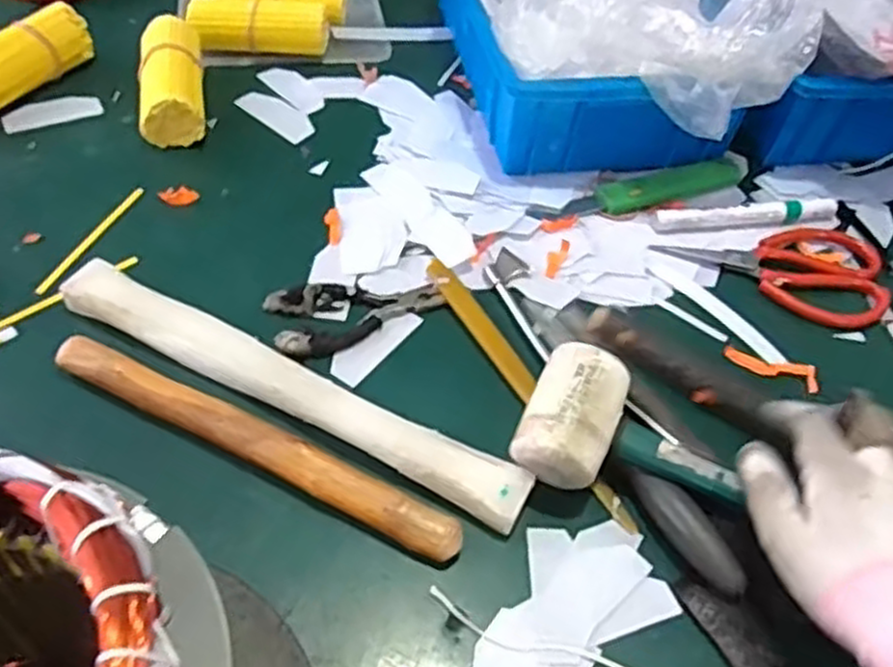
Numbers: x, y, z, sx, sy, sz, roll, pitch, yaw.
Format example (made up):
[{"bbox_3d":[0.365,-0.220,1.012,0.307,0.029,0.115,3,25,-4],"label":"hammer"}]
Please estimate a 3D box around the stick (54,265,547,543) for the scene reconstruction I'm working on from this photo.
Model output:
[{"bbox_3d":[-0.093,0.031,0.440,0.298,0.026,0.030,24,52,13],"label":"stick"}]

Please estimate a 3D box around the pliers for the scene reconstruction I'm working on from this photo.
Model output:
[{"bbox_3d":[-0.055,-0.013,0.491,0.110,0.016,0.050,-13,53,-17],"label":"pliers"}]

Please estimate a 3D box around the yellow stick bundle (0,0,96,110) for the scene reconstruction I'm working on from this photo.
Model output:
[{"bbox_3d":[-0.332,-0.209,0.595,0.044,0.046,0.127,28,53,16],"label":"yellow stick bundle"}]

